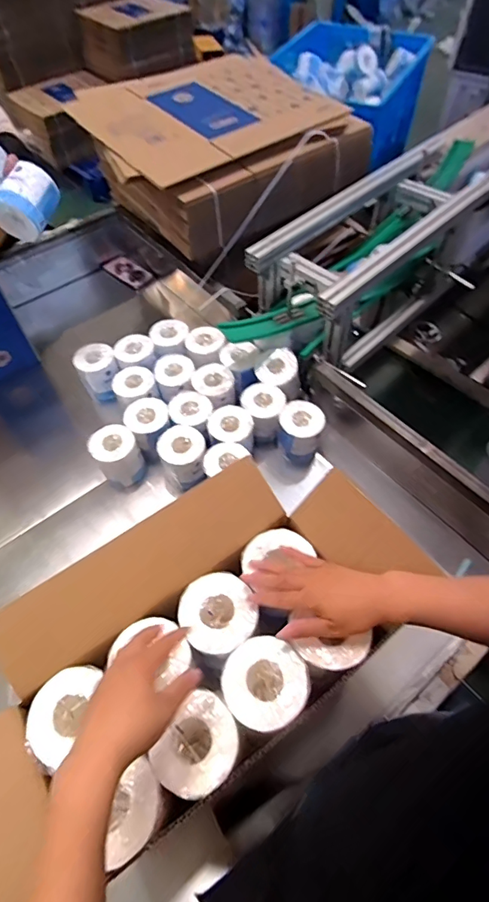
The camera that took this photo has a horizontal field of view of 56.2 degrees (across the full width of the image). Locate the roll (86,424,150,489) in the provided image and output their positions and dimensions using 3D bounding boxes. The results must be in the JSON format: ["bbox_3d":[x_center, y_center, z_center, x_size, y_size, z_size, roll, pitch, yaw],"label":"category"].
[{"bbox_3d":[-0.278,0.017,1.024,0.096,0.123,0.104,0,57,1],"label":"roll"}]

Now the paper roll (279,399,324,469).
[{"bbox_3d":[0.128,-0.038,1.058,0.094,0.124,0.098,0,57,1],"label":"paper roll"}]

